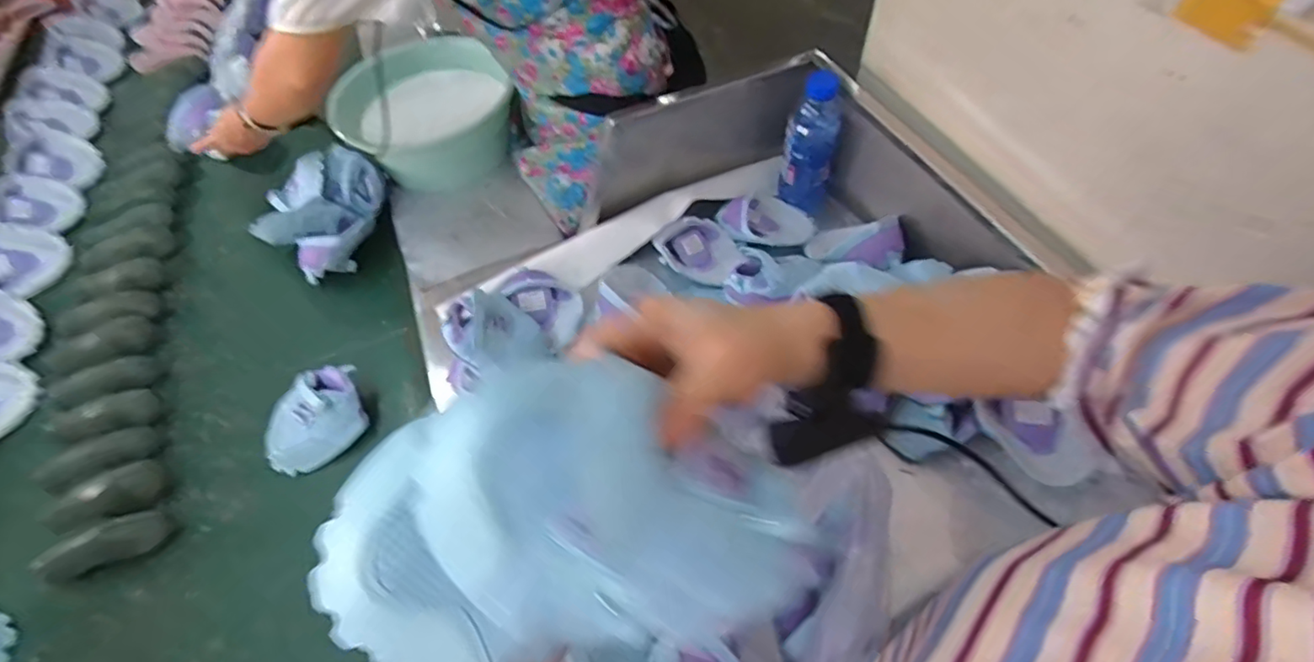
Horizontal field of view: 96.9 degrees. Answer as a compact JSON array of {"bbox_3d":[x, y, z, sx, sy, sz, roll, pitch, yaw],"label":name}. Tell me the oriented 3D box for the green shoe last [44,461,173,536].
[{"bbox_3d":[-0.683,0.210,0.720,0.133,0.044,0.049,-22,59,-12],"label":"green shoe last"}]

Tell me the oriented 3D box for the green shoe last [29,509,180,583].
[{"bbox_3d":[-0.665,0.255,0.697,0.138,0.048,0.045,-23,59,-12],"label":"green shoe last"}]

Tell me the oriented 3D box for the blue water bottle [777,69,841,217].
[{"bbox_3d":[0.223,-0.265,0.849,0.074,0.199,0.072,12,58,10],"label":"blue water bottle"}]

